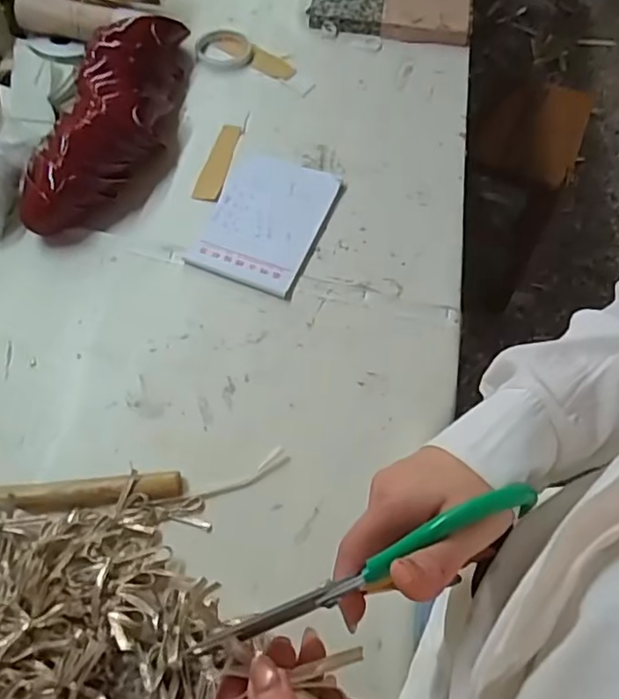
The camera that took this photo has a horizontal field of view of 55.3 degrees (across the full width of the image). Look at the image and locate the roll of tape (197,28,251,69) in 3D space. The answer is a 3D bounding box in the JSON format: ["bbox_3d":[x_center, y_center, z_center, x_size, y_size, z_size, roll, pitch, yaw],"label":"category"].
[{"bbox_3d":[-0.142,-0.499,0.978,0.090,0.015,0.089,1,59,-1],"label":"roll of tape"}]

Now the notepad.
[{"bbox_3d":[-0.061,-0.181,0.802,0.157,0.012,0.219,19,61,9],"label":"notepad"}]

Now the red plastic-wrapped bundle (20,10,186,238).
[{"bbox_3d":[-0.267,-0.336,0.833,0.124,0.098,0.431,8,60,2],"label":"red plastic-wrapped bundle"}]

